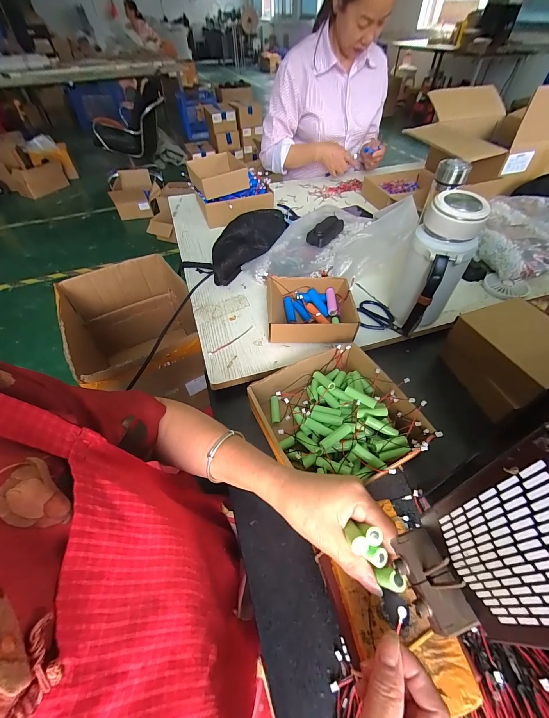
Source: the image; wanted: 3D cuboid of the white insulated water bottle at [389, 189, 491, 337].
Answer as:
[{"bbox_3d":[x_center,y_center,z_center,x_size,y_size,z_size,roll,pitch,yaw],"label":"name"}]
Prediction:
[{"bbox_3d":[0.263,-0.148,0.489,0.095,0.196,0.099,26,56,21],"label":"white insulated water bottle"}]

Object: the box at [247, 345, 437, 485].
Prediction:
[{"bbox_3d":[0.090,0.090,0.446,0.209,0.061,0.206,-22,53,-16],"label":"box"}]

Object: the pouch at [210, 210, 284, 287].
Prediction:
[{"bbox_3d":[-0.059,-0.267,0.663,0.106,0.076,0.229,32,73,25],"label":"pouch"}]

